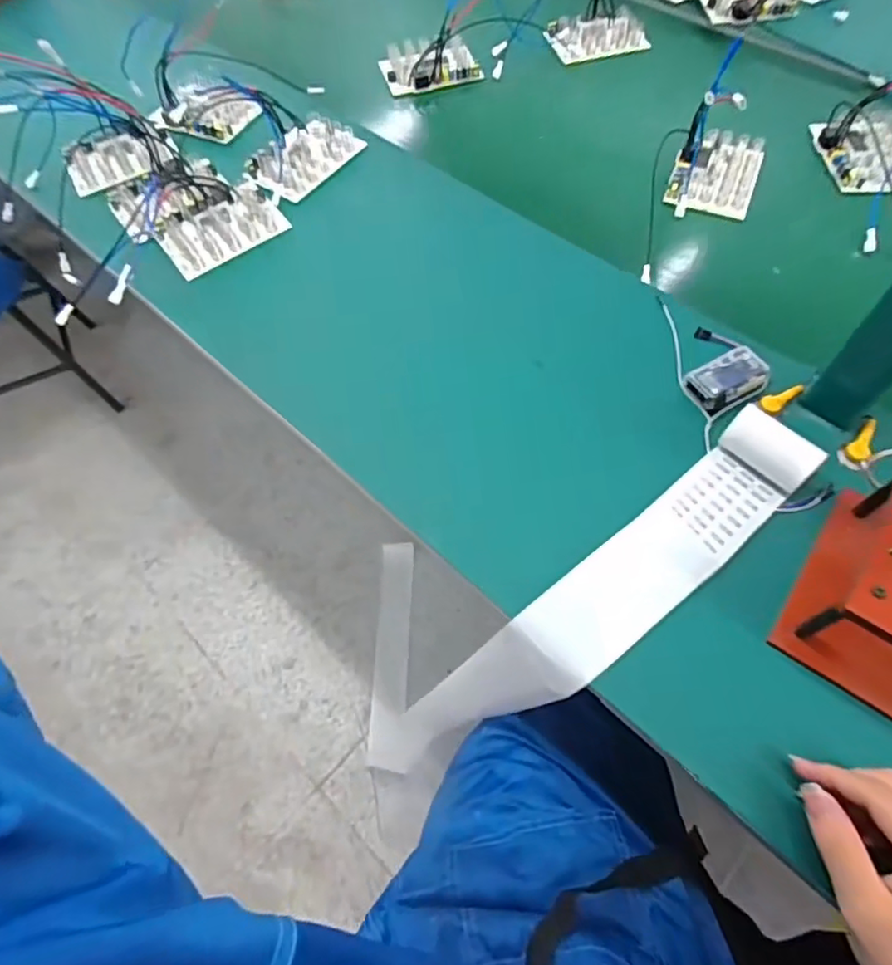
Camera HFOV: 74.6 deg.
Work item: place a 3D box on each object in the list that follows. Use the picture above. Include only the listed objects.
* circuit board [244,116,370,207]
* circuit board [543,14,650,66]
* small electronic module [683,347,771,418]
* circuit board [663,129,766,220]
[{"bbox_3d":[-0.163,-0.379,0.676,0.080,0.019,0.125,34,67,17],"label":"circuit board"},{"bbox_3d":[0.206,-0.612,0.806,0.129,0.018,0.069,-15,63,-7],"label":"circuit board"},{"bbox_3d":[0.243,-0.088,0.502,0.064,0.019,0.043,-25,65,-12],"label":"small electronic module"},{"bbox_3d":[0.300,-0.344,0.651,0.087,0.023,0.123,18,64,10],"label":"circuit board"}]

